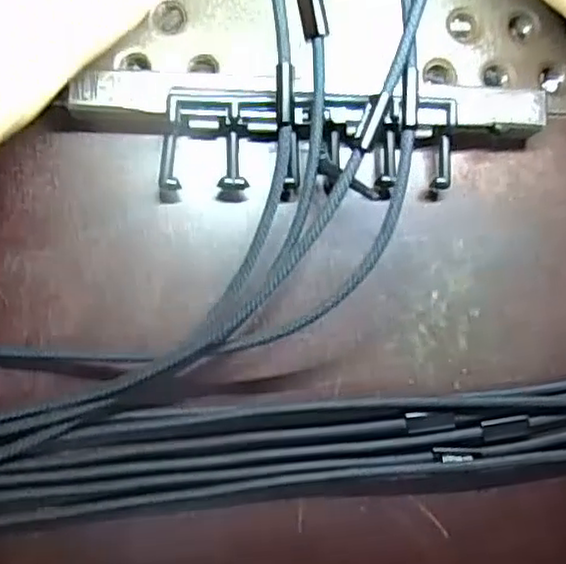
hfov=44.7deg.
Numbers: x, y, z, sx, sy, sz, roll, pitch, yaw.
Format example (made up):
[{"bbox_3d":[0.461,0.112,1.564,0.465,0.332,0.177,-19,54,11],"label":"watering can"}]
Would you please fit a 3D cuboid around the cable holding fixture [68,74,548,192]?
[{"bbox_3d":[0.014,-0.058,0.262,0.178,0.022,0.043,-2,86,-7],"label":"cable holding fixture"}]

